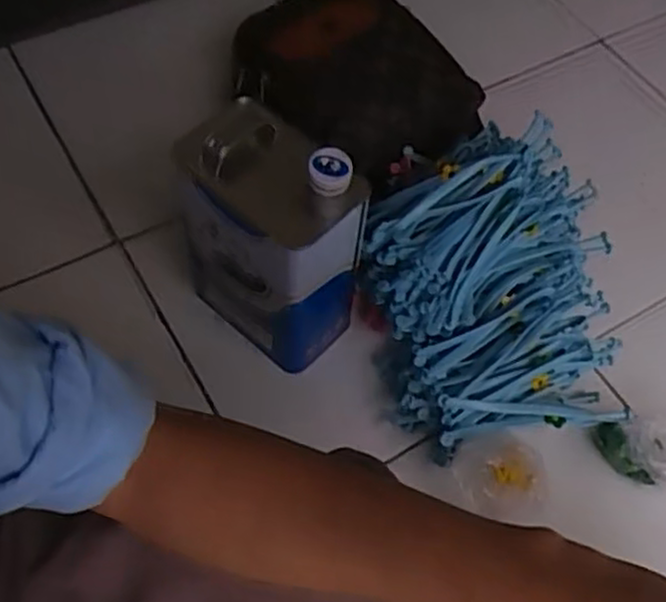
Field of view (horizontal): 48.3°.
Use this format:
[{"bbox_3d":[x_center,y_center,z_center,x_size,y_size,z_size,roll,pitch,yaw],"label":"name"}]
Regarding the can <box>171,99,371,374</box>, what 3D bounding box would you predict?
[{"bbox_3d":[-0.065,-0.063,0.749,0.181,0.248,0.122,40,64,19],"label":"can"}]

